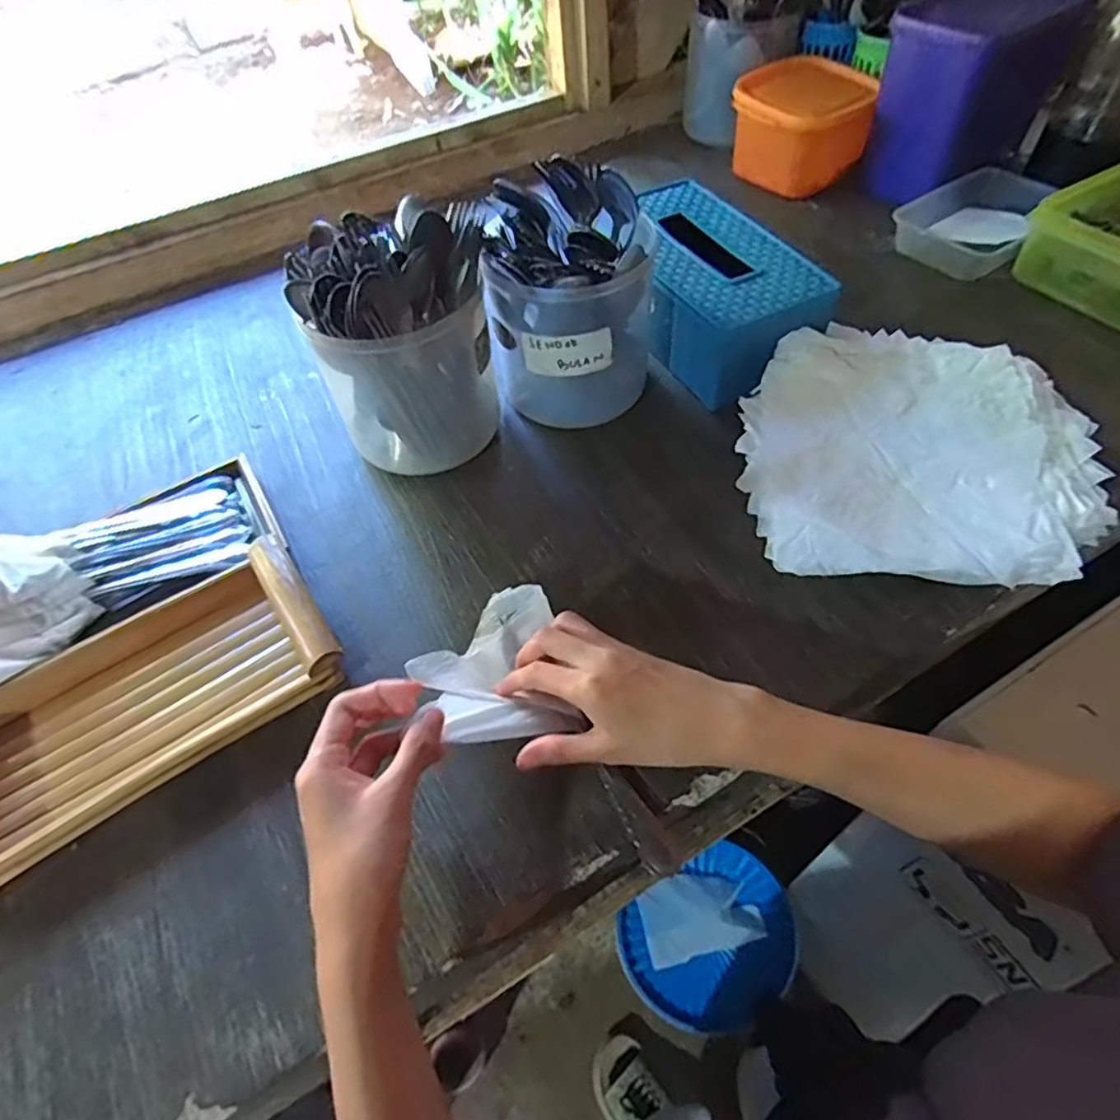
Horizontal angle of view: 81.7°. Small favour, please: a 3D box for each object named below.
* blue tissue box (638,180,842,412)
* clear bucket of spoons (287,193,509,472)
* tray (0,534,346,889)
[{"bbox_3d":[0.139,-0.250,0.610,0.123,0.080,0.247,-23,55,-13],"label":"blue tissue box"},{"bbox_3d":[-0.122,-0.175,0.525,0.136,0.176,0.122,-21,55,-12],"label":"clear bucket of spoons"},{"bbox_3d":[-0.277,0.086,0.427,0.241,0.041,0.138,-31,58,-18],"label":"tray"}]

